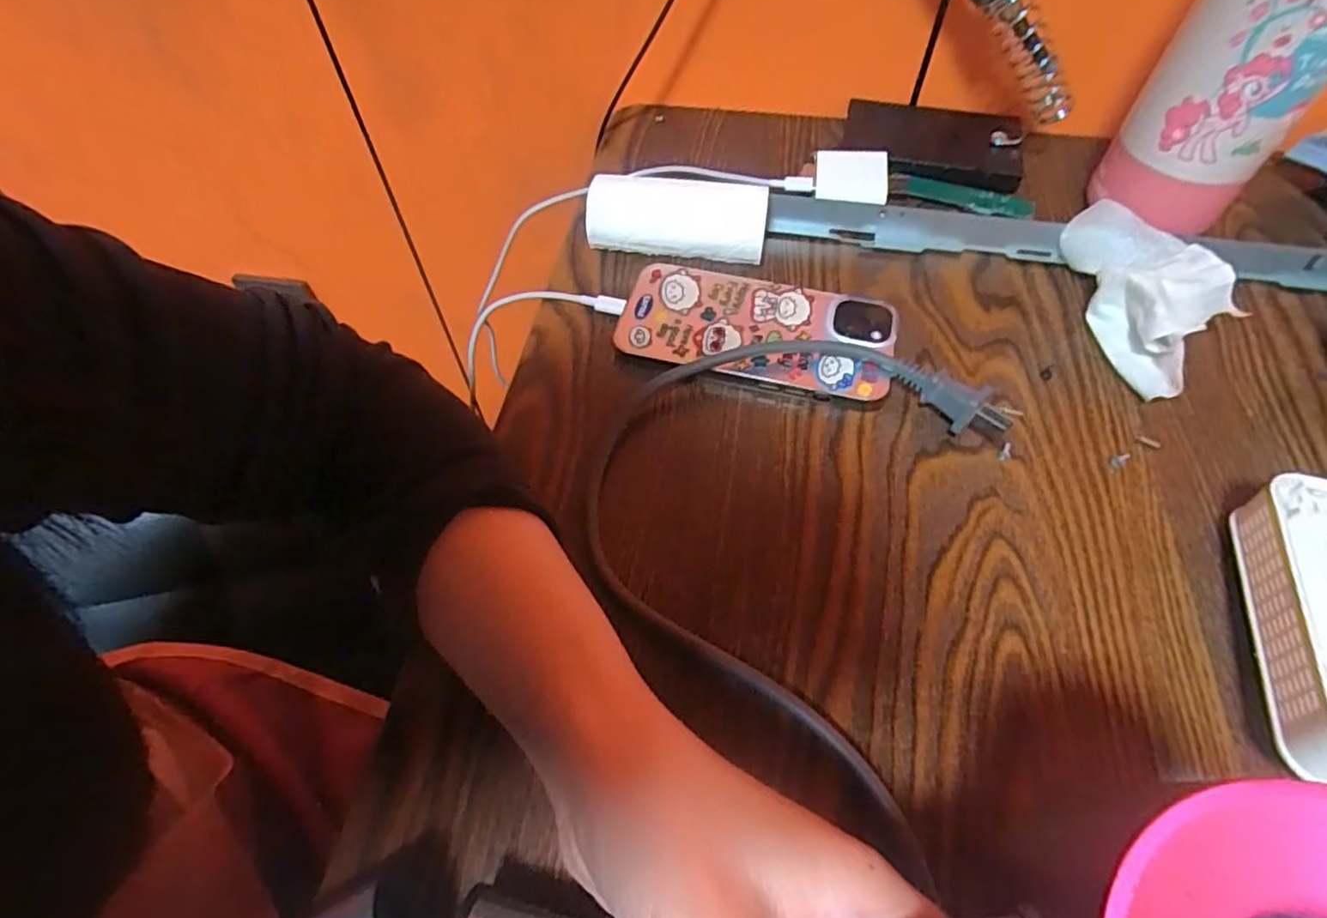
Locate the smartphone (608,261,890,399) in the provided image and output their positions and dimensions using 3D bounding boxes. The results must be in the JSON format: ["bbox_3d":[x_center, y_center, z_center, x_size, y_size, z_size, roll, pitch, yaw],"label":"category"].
[{"bbox_3d":[0.049,-0.068,0.353,0.142,0.016,0.070,12,58,8],"label":"smartphone"}]

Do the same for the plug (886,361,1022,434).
[{"bbox_3d":[0.141,-0.029,0.315,0.064,0.025,0.026,19,60,12],"label":"plug"}]

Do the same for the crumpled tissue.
[{"bbox_3d":[0.260,-0.087,0.344,0.055,0.038,0.112,-7,58,-4],"label":"crumpled tissue"}]

